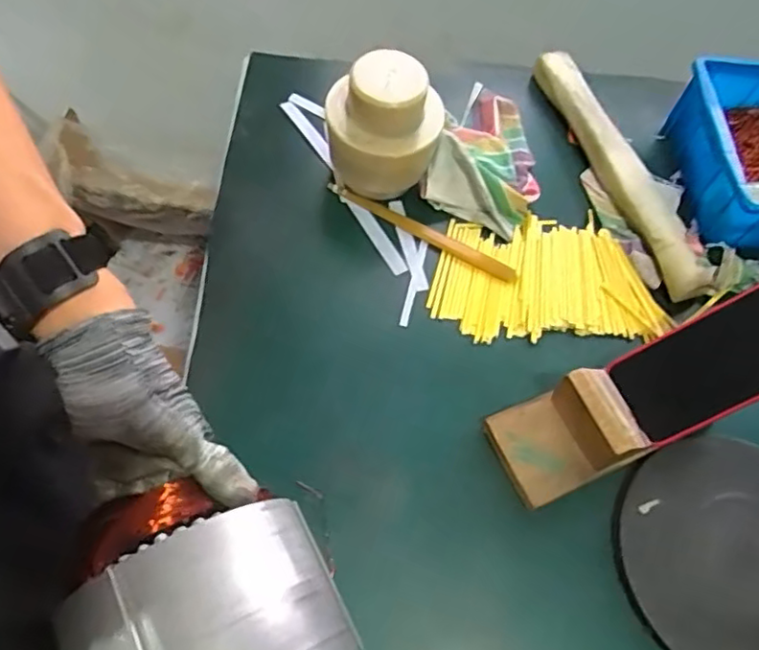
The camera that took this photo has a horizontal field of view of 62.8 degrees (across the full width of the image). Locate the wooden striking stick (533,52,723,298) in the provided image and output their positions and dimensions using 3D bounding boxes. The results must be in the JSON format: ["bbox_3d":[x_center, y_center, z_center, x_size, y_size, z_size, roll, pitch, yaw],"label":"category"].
[{"bbox_3d":[0.259,-0.176,0.673,0.054,0.033,0.330,-16,63,-11],"label":"wooden striking stick"}]

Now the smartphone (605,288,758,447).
[{"bbox_3d":[0.280,0.030,0.511,0.159,0.007,0.079,-31,67,17],"label":"smartphone"}]

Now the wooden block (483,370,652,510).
[{"bbox_3d":[0.157,0.087,0.510,0.115,0.060,0.082,-18,64,-12],"label":"wooden block"}]

